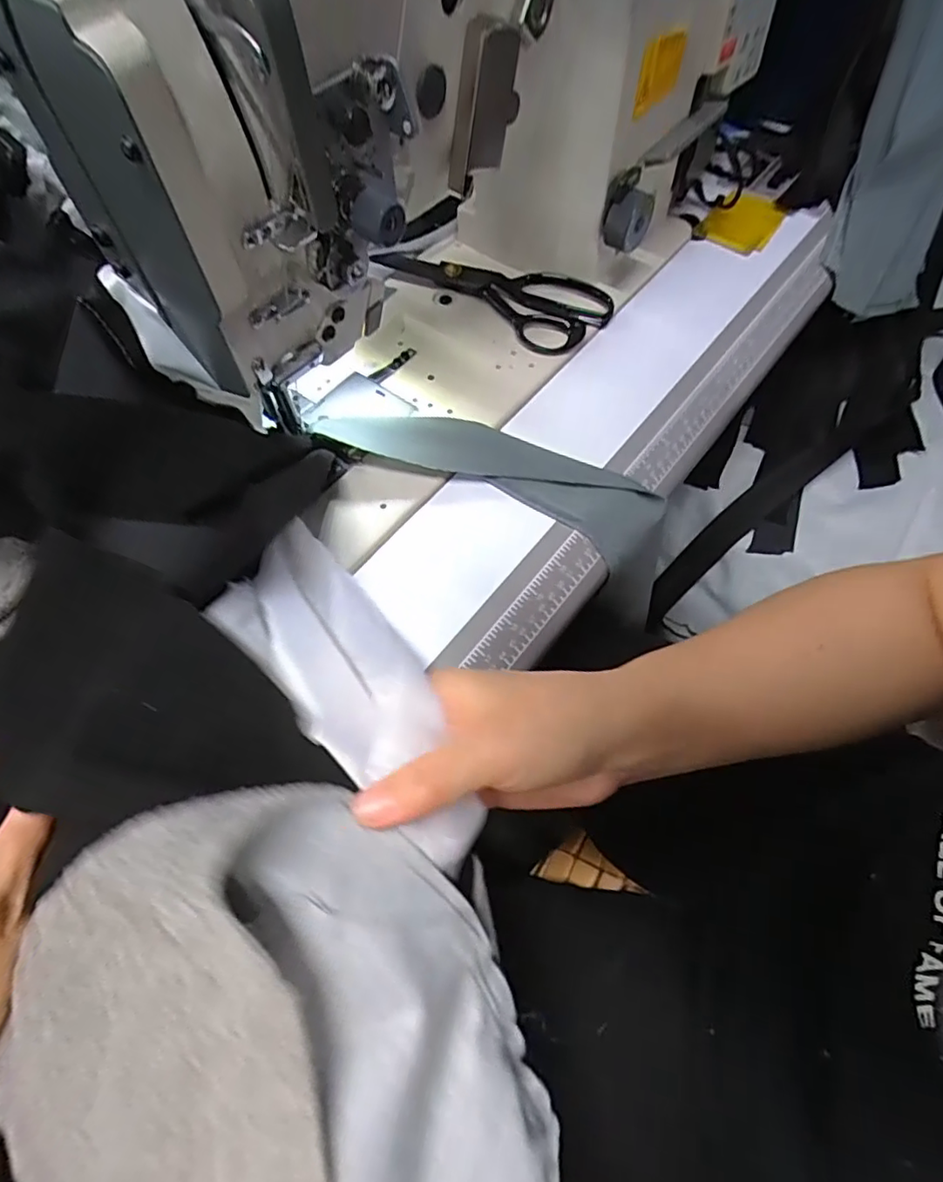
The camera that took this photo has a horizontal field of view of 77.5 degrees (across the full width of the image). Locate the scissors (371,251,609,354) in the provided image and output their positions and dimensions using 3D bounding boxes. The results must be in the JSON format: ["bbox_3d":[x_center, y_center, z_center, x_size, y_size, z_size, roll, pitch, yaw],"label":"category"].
[{"bbox_3d":[0.019,-0.249,0.476,0.187,0.015,0.076,34,72,16],"label":"scissors"}]

